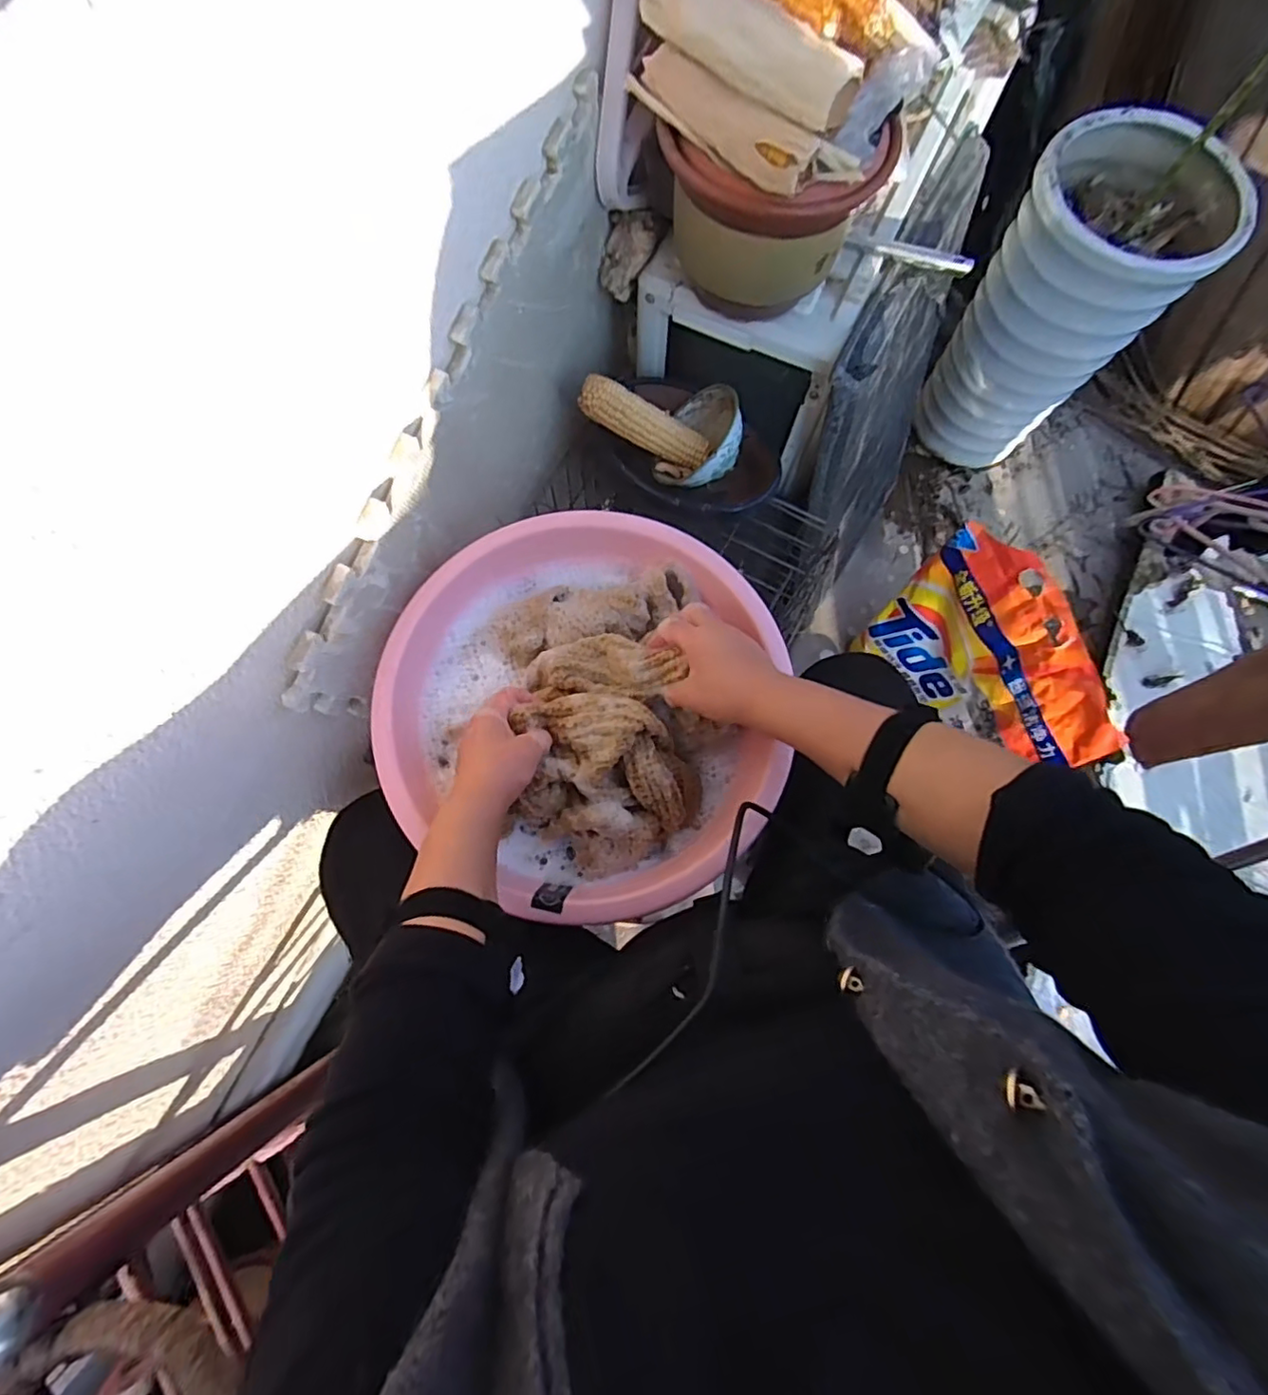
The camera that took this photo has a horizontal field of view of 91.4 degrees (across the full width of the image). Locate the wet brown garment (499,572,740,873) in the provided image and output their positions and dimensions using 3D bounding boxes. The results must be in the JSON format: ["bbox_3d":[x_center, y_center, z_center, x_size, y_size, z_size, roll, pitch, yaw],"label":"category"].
[{"bbox_3d":[-0.020,0.013,0.543,0.176,0.068,0.256,-8,75,-3],"label":"wet brown garment"}]

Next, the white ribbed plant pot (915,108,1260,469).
[{"bbox_3d":[0.666,-0.605,1.021,0.259,0.459,0.236,39,77,9],"label":"white ribbed plant pot"}]

